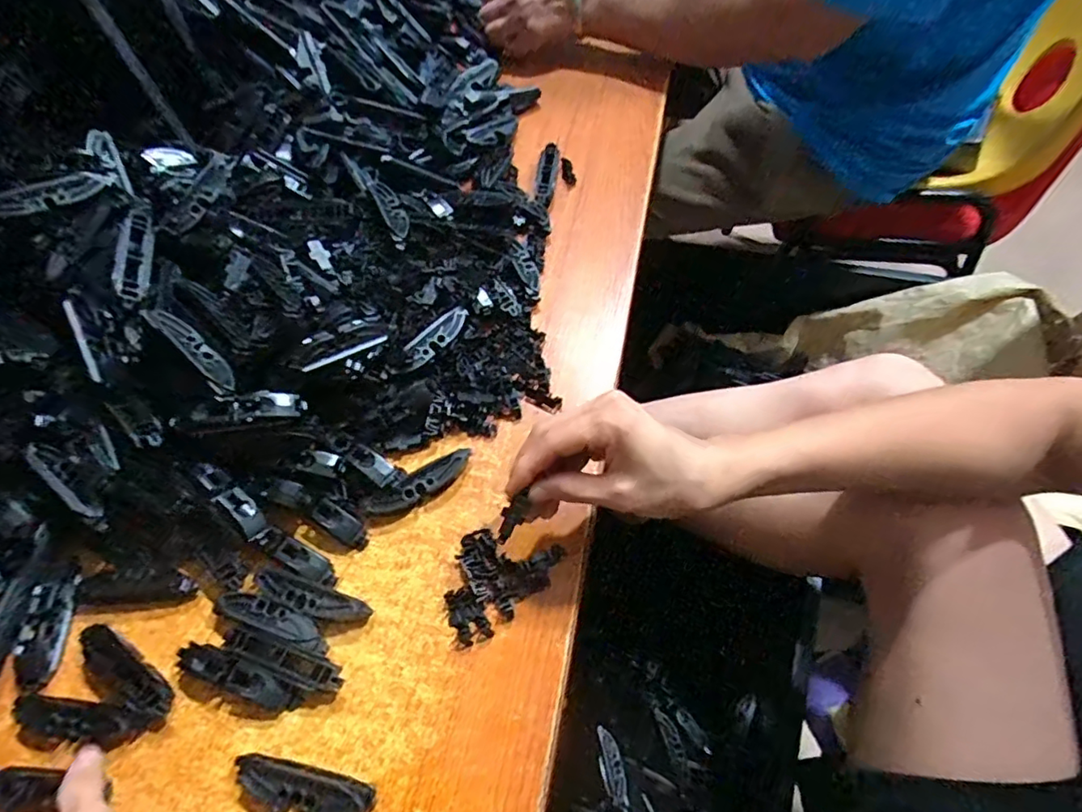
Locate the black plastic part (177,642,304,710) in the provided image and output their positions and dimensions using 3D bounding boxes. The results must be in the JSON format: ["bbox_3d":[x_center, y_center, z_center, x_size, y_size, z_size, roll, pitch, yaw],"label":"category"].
[{"bbox_3d":[-0.181,0.161,0.340,0.080,0.014,0.018,16,62,13],"label":"black plastic part"}]

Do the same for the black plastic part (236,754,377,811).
[{"bbox_3d":[-0.130,0.211,0.310,0.075,0.018,0.023,9,60,10],"label":"black plastic part"}]

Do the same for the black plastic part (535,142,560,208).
[{"bbox_3d":[0.006,-0.217,0.538,0.017,0.017,0.080,4,60,7],"label":"black plastic part"}]

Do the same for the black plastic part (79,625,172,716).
[{"bbox_3d":[-0.253,0.162,0.345,0.075,0.015,0.018,28,65,19],"label":"black plastic part"}]

